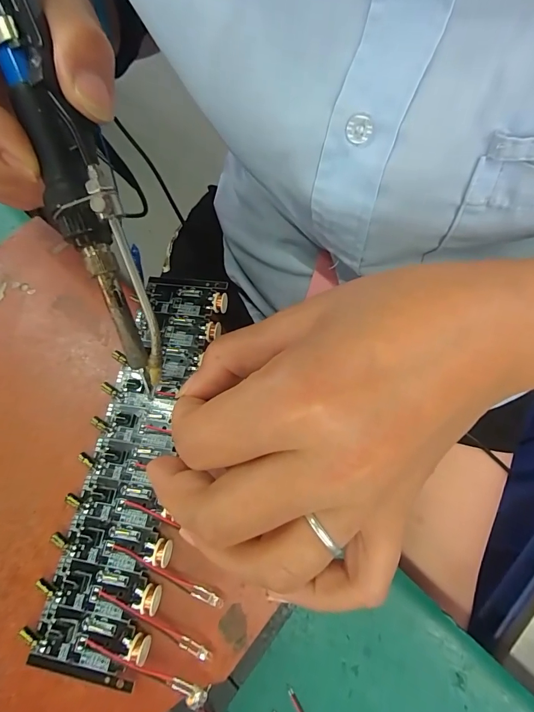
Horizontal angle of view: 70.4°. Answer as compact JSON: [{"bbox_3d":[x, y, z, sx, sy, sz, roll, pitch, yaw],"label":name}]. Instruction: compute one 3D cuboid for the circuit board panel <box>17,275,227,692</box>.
[{"bbox_3d":[-0.054,0.037,0.162,0.046,0.011,0.163,10,70,2],"label":"circuit board panel"}]

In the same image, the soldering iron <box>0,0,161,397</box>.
[{"bbox_3d":[-0.078,-0.080,0.143,0.025,0.015,0.193,-20,102,-8],"label":"soldering iron"}]

